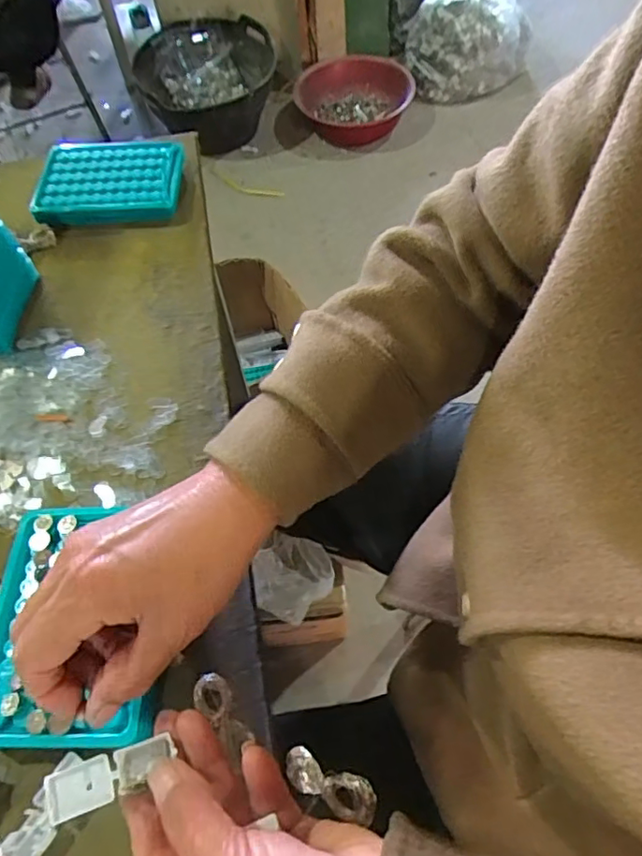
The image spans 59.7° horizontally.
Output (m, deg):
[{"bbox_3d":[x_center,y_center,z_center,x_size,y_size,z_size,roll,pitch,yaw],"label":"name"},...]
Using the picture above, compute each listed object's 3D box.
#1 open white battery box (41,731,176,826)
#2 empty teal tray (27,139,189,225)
[{"bbox_3d":[-0.094,0.154,0.249,0.052,0.008,0.019,-18,59,-22],"label":"open white battery box"},{"bbox_3d":[-0.197,-0.233,0.532,0.127,0.027,0.096,-2,59,0],"label":"empty teal tray"}]

